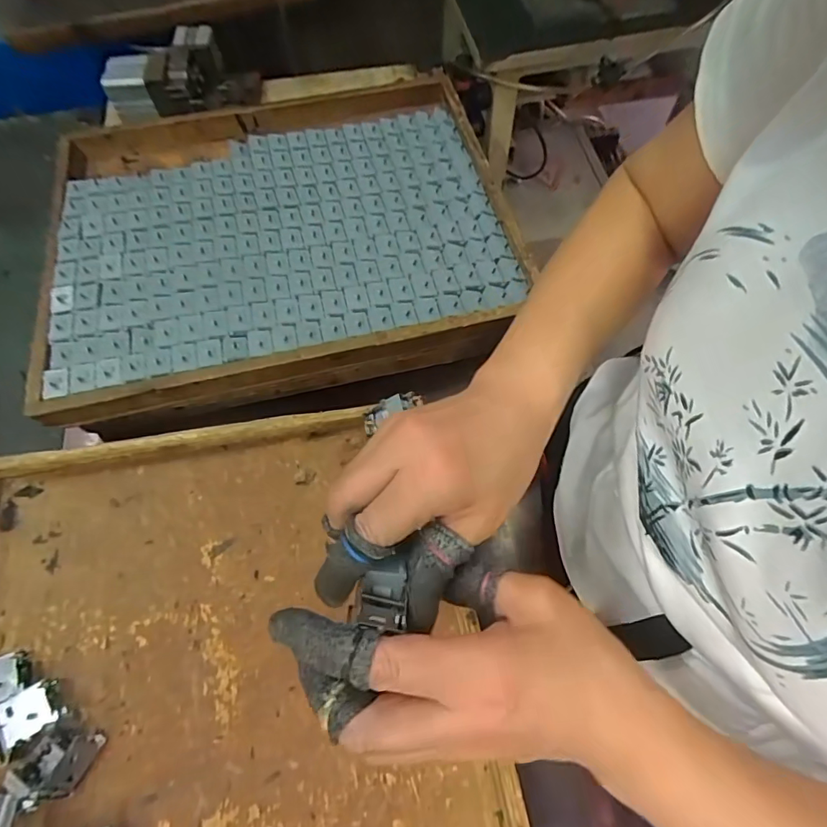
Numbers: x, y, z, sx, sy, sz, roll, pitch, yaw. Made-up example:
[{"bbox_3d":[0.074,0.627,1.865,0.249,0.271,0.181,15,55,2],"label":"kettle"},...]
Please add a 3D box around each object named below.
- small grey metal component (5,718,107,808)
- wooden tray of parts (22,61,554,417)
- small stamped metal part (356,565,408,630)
[{"bbox_3d":[-0.244,0.235,0.325,0.037,0.045,0.034,25,68,13],"label":"small grey metal component"},{"bbox_3d":[-0.148,-0.223,0.542,0.491,0.044,0.407,-12,69,-8],"label":"wooden tray of parts"},{"bbox_3d":[-0.016,0.089,0.230,0.022,0.010,0.026,0,68,-3],"label":"small stamped metal part"}]

